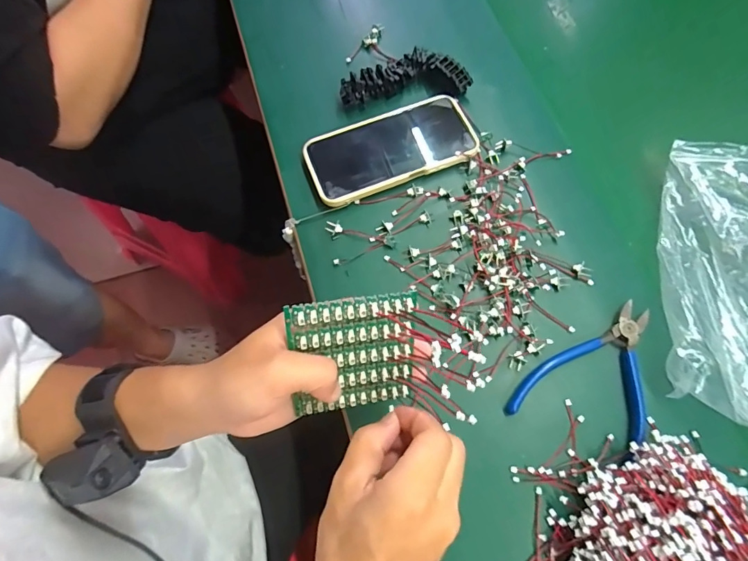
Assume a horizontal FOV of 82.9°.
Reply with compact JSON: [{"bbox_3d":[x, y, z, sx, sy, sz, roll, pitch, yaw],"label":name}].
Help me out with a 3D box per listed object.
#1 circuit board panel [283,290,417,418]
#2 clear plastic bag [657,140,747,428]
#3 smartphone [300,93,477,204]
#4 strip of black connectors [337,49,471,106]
[{"bbox_3d":[-0.012,0.048,0.275,0.078,0.082,0.008,-8,30,-11],"label":"circuit board panel"},{"bbox_3d":[0.313,0.007,0.358,0.126,0.052,0.250,15,70,4],"label":"clear plastic bag"},{"bbox_3d":[0.017,-0.136,0.432,0.169,0.014,0.083,-20,71,-8],"label":"smartphone"},{"bbox_3d":[0.032,-0.219,0.453,0.135,0.021,0.048,-5,69,-3],"label":"strip of black connectors"}]

